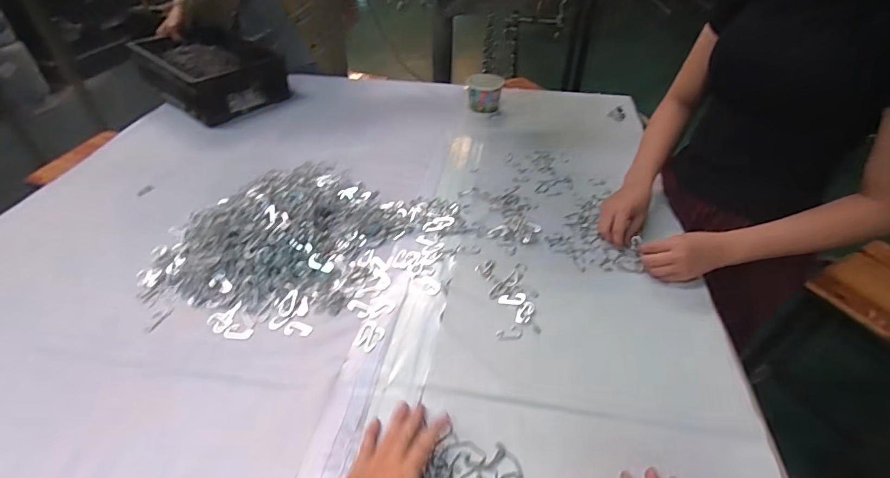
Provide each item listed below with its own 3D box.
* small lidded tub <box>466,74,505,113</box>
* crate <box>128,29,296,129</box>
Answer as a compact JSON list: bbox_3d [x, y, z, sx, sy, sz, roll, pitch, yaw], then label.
[{"bbox_3d":[0.102,-0.367,1.100,0.085,0.079,0.096,-1,41,-1],"label":"small lidded tub"},{"bbox_3d":[-0.623,-0.451,1.174,0.346,0.121,0.283,29,49,30],"label":"crate"}]

